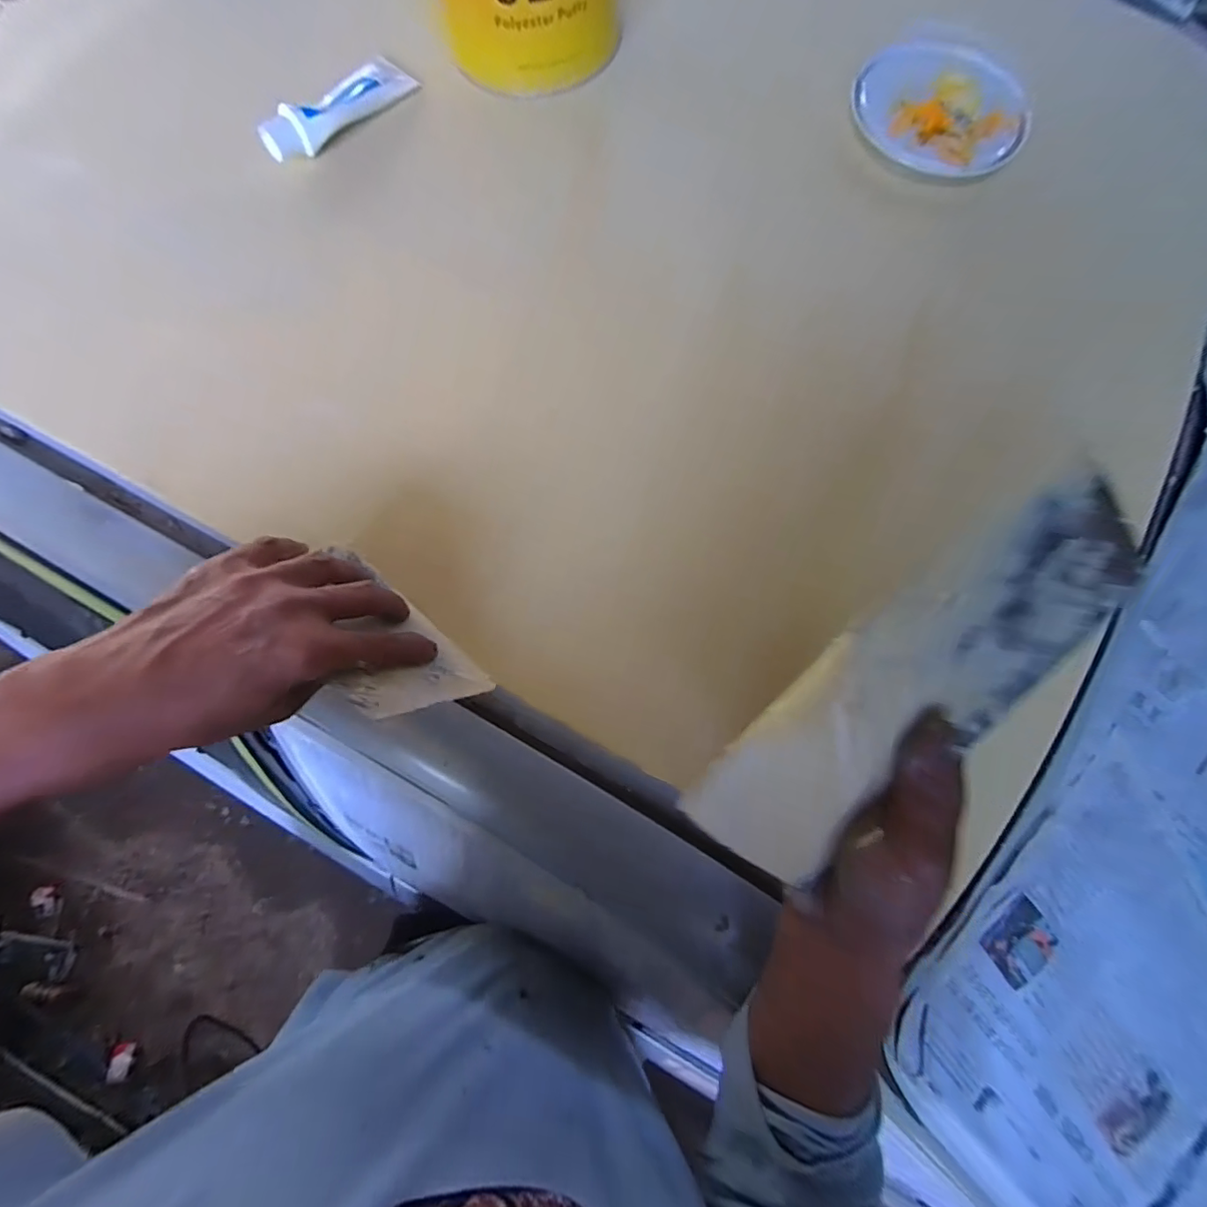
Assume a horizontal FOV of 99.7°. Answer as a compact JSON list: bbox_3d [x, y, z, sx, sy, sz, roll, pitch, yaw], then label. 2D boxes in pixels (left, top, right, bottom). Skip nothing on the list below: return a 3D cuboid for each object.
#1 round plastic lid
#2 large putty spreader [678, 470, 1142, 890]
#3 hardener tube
[{"bbox_3d":[0.292,-0.426,0.439,0.143,0.017,0.143,0,75,1],"label":"round plastic lid"},{"bbox_3d":[0.143,0.039,0.231,0.224,0.006,0.082,-39,104,2],"label":"large putty spreader"},{"bbox_3d":[-0.228,-0.433,0.442,0.045,0.025,0.147,38,79,10],"label":"hardener tube"}]

